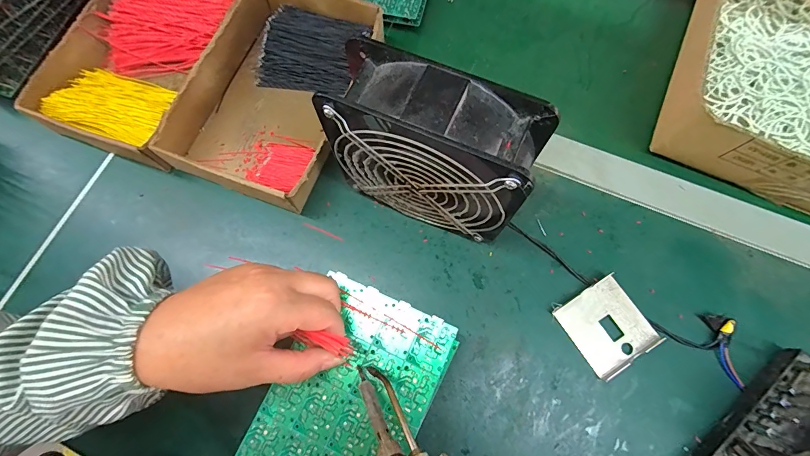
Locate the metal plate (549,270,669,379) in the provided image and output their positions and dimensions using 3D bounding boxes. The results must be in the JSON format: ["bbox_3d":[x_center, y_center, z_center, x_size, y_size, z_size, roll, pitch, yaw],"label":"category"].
[{"bbox_3d":[0.177,0.085,0.327,0.064,0.009,0.068,-31,75,-8],"label":"metal plate"}]

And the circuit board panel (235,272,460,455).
[{"bbox_3d":[-0.043,0.127,0.251,0.103,0.004,0.171,23,75,9],"label":"circuit board panel"}]

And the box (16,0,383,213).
[{"bbox_3d":[-0.198,-0.165,0.398,0.303,0.051,0.241,19,74,7],"label":"box"}]

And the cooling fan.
[{"bbox_3d":[0.019,-0.052,0.299,0.147,0.152,0.061,25,74,8],"label":"cooling fan"}]

